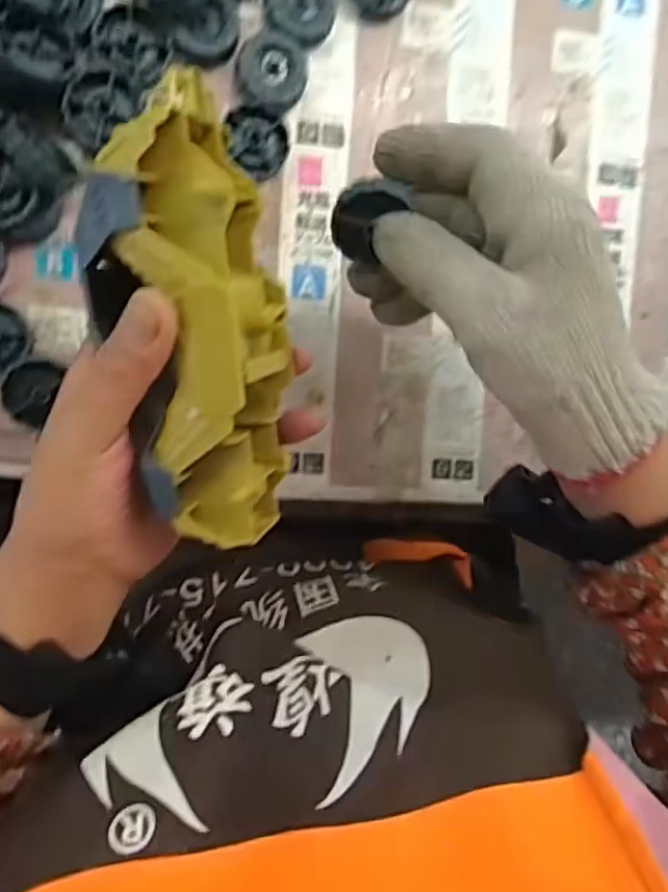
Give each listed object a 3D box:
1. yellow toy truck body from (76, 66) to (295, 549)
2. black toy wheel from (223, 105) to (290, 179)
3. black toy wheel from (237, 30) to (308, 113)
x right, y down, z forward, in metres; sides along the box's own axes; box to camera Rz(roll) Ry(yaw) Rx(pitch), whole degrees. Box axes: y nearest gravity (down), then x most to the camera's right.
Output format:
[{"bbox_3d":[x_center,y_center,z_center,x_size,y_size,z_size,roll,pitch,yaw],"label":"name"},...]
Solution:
[{"bbox_3d":[-0.055,-0.045,0.263,0.071,0.052,0.171,-10,105,-7],"label":"yellow toy truck body"},{"bbox_3d":[-0.043,-0.167,0.371,0.035,0.012,0.034,-1,95,-8],"label":"black toy wheel"},{"bbox_3d":[-0.034,-0.205,0.369,0.037,0.016,0.042,5,95,-9],"label":"black toy wheel"}]

